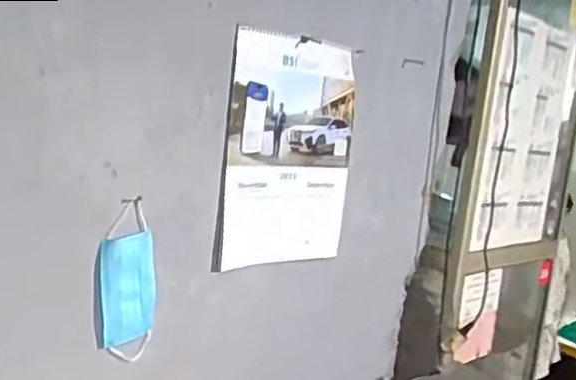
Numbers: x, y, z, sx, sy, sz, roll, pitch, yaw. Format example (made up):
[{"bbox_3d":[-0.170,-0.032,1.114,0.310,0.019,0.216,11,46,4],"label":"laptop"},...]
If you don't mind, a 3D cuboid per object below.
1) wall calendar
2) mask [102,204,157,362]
[{"bbox_3d":[0.010,-0.071,1.232,0.279,0.401,0.031,0,11,-43],"label":"wall calendar"},{"bbox_3d":[-0.244,0.145,1.039,0.094,0.245,0.013,-8,17,-43],"label":"mask"}]

